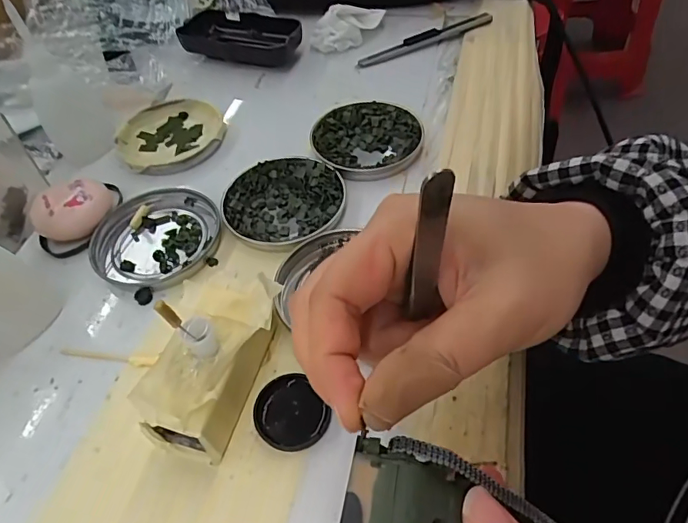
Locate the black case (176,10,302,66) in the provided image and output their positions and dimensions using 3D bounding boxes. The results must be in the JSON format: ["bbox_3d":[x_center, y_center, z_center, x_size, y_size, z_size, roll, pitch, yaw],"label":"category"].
[{"bbox_3d":[-0.088,-0.198,0.447,0.114,0.025,0.054,15,54,17],"label":"black case"}]

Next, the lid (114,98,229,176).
[{"bbox_3d":[-0.133,-0.099,0.384,0.078,0.012,0.079,-3,51,4],"label":"lid"}]

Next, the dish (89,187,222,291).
[{"bbox_3d":[-0.119,-0.016,0.317,0.075,0.008,0.078,-3,51,4],"label":"dish"}]

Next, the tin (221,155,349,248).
[{"bbox_3d":[-0.039,-0.040,0.326,0.077,0.009,0.071,-3,51,4],"label":"tin"}]

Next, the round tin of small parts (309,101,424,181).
[{"bbox_3d":[0.017,-0.088,0.358,0.076,0.012,0.075,-3,51,4],"label":"round tin of small parts"}]

